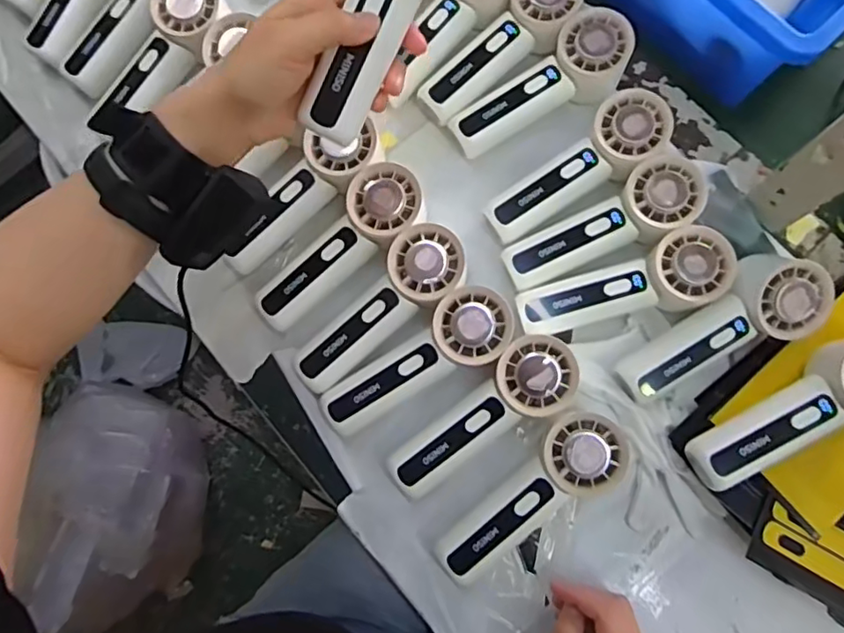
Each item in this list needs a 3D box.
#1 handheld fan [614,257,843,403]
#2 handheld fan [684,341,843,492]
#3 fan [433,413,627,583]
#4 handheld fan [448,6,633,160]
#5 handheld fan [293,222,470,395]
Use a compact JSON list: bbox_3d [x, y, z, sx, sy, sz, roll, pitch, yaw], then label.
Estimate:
[{"bbox_3d":[0.219,0.010,0.442,0.157,0.044,0.064,-33,77,11],"label":"handheld fan"},{"bbox_3d":[0.256,0.066,0.403,0.153,0.033,0.052,-31,77,9],"label":"handheld fan"},{"bbox_3d":[0.074,0.130,0.422,0.157,0.028,0.052,-42,79,9],"label":"fan"},{"bbox_3d":[0.096,-0.181,0.482,0.153,0.037,0.059,-32,77,8],"label":"handheld fan"},{"bbox_3d":[-0.030,-0.004,0.447,0.153,0.028,0.055,-43,79,7],"label":"handheld fan"}]

